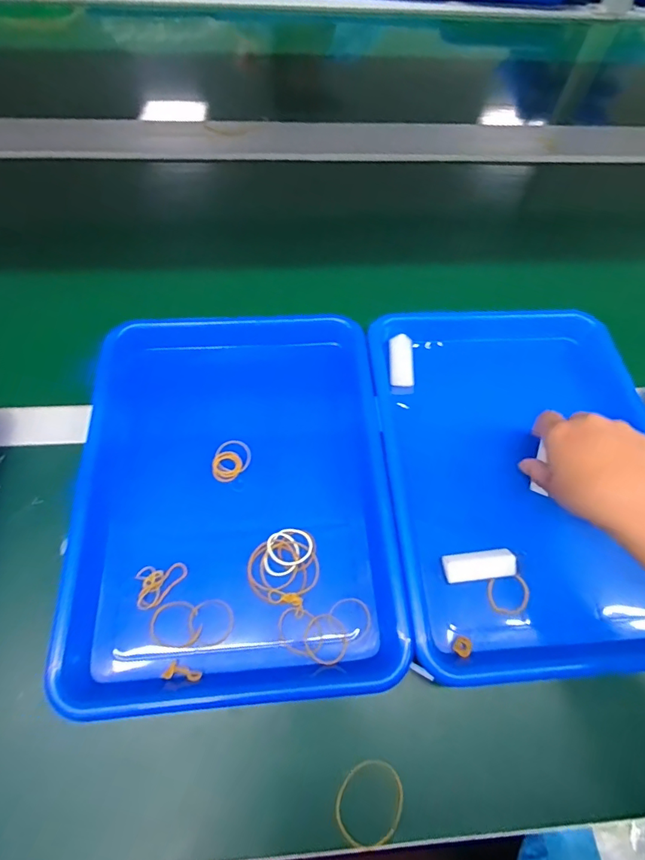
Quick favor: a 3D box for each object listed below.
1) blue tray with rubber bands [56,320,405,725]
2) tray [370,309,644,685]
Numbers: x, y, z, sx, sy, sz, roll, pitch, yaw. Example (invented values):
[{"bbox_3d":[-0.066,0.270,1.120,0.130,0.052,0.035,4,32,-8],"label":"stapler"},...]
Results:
[{"bbox_3d":[-0.070,0.038,0.381,0.251,0.034,0.337,-3,62,-5],"label":"blue tray with rubber bands"},{"bbox_3d":[0.177,0.032,0.410,0.244,0.044,0.337,-3,62,-4],"label":"tray"}]

